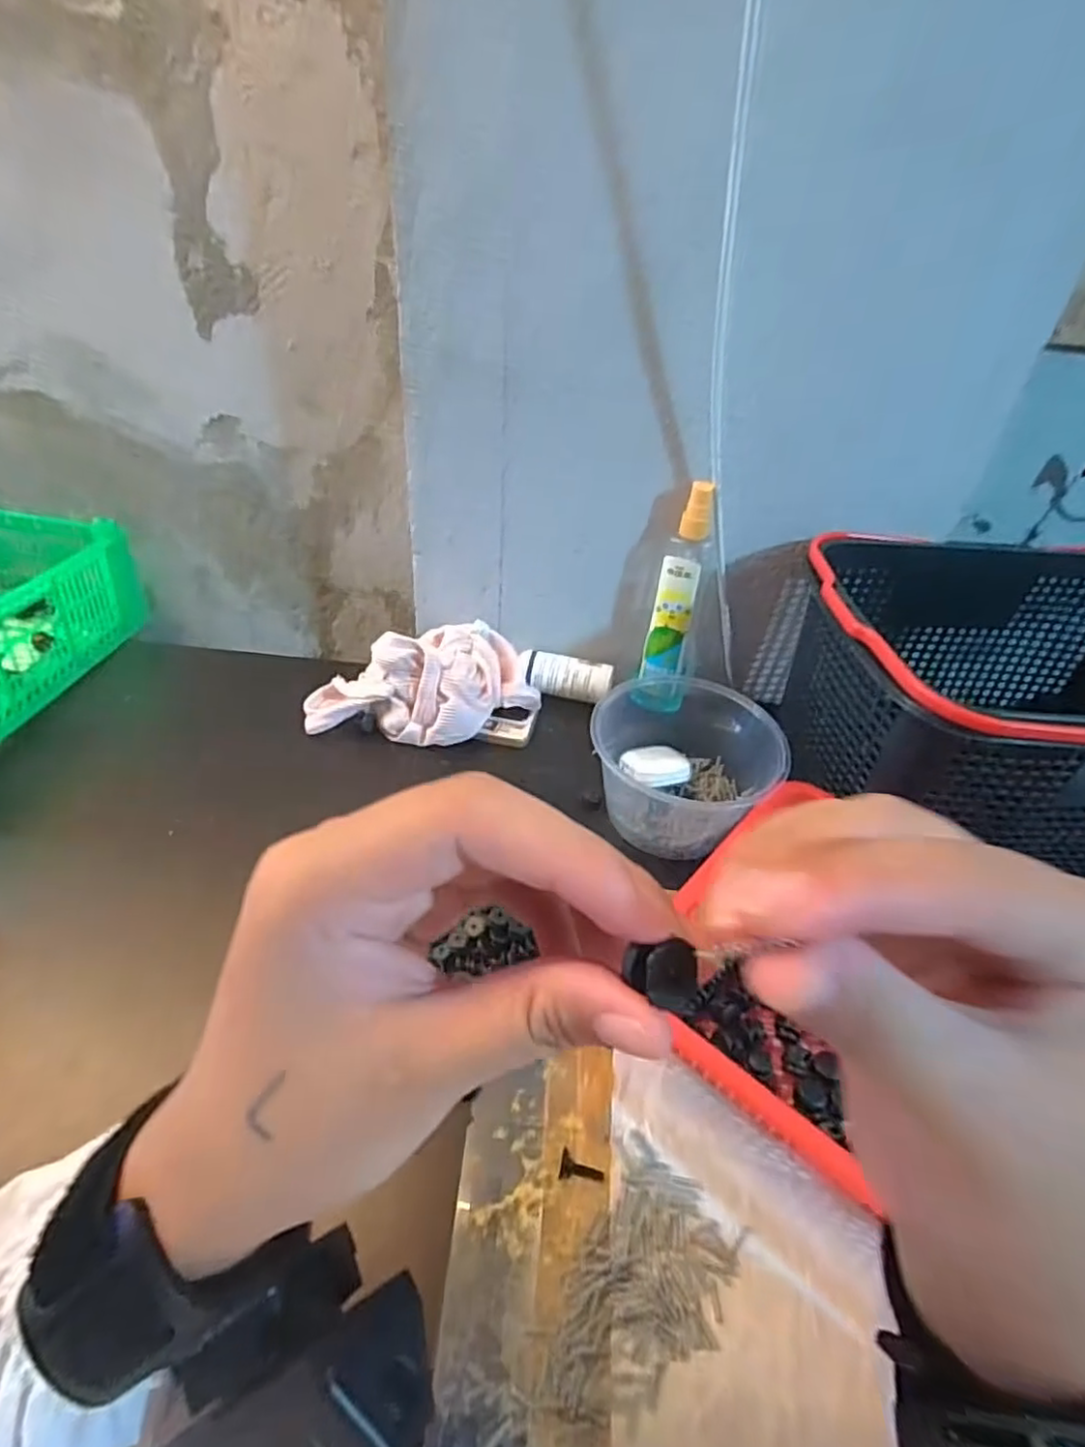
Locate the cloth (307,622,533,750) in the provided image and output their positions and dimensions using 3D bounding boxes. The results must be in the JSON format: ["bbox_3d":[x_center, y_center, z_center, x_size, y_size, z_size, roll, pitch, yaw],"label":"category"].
[{"bbox_3d":[-0.107,-0.036,0.592,0.196,0.078,0.096,-16,45,-24],"label":"cloth"}]

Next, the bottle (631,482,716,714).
[{"bbox_3d":[0.123,-0.099,0.608,0.045,0.231,0.038,15,41,10],"label":"bottle"}]

